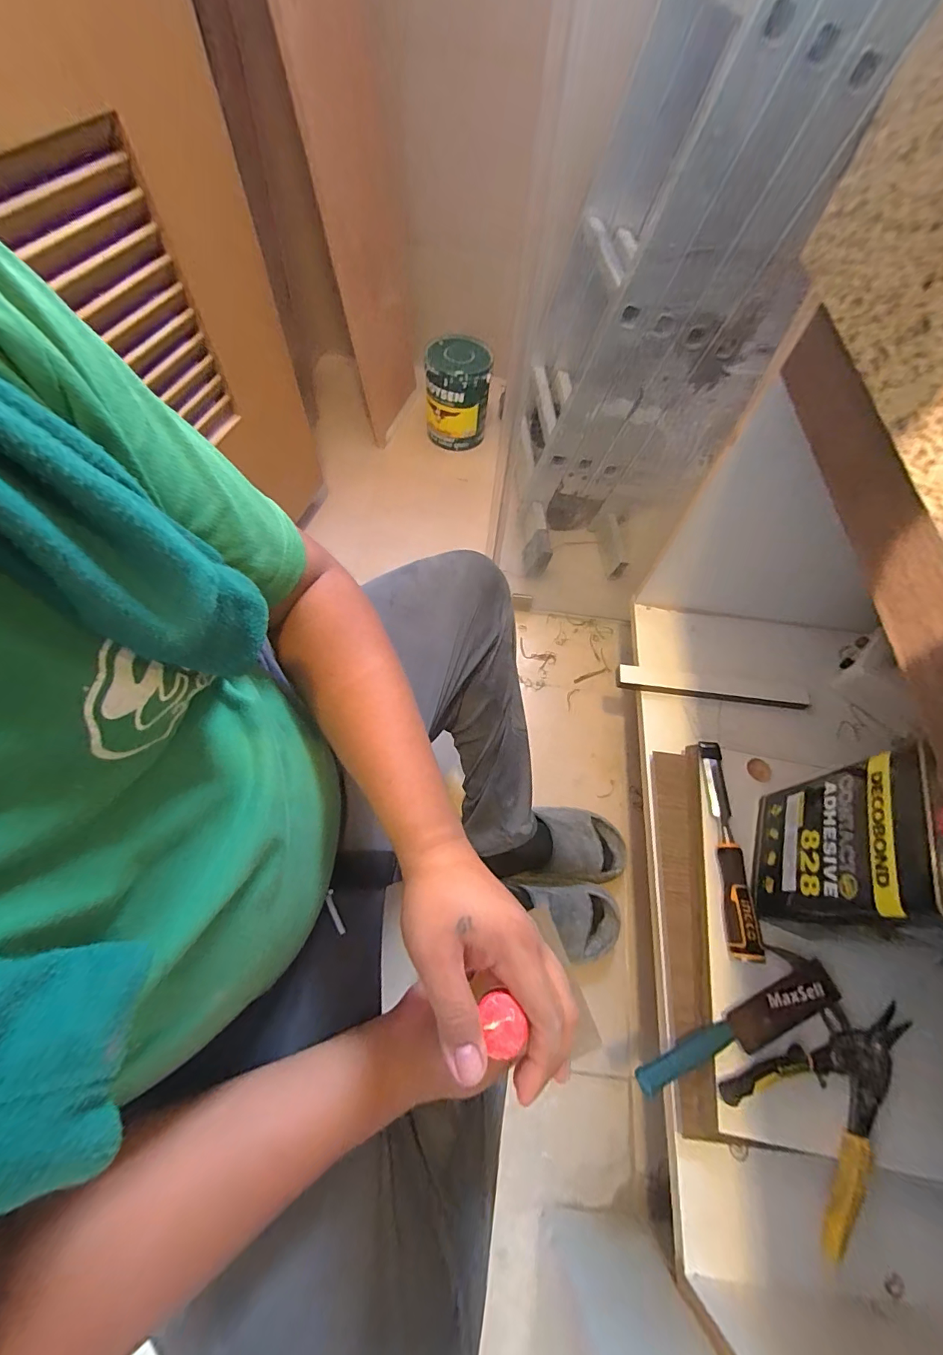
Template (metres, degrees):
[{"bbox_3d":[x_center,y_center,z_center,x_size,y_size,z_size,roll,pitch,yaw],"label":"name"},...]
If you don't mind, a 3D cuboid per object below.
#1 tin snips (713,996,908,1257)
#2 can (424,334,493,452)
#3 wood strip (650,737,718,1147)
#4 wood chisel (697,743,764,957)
[{"bbox_3d":[0.399,0.441,0.487,0.236,0.037,0.143,-28,68,-17],"label":"tin snips"},{"bbox_3d":[-0.036,-0.767,1.224,0.171,0.208,0.174,-1,62,1],"label":"can"},{"bbox_3d":[0.276,0.304,0.584,0.066,0.014,0.424,-13,55,38],"label":"wood strip"},{"bbox_3d":[0.339,0.214,0.591,0.032,0.022,0.271,7,63,0],"label":"wood chisel"}]

